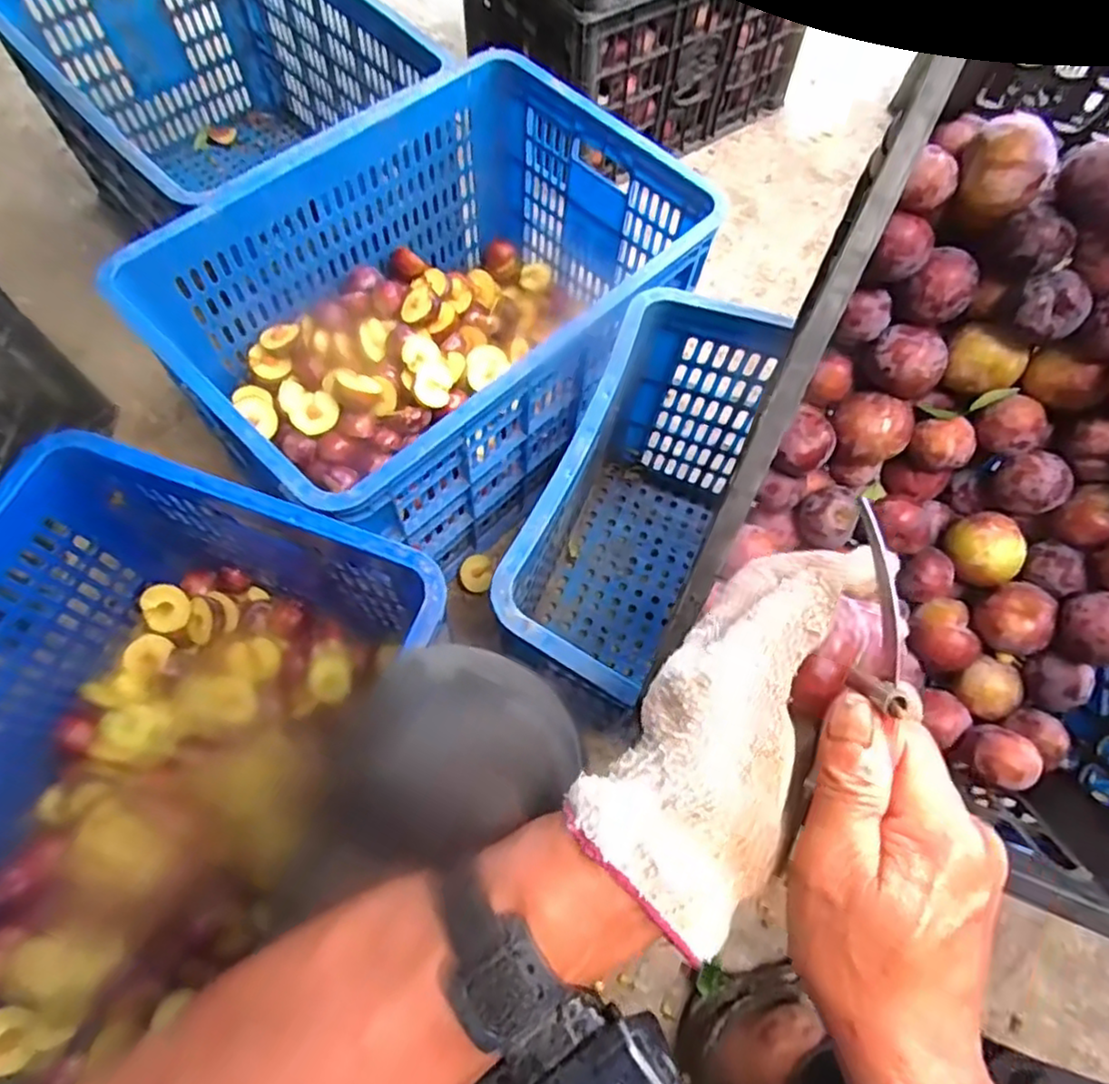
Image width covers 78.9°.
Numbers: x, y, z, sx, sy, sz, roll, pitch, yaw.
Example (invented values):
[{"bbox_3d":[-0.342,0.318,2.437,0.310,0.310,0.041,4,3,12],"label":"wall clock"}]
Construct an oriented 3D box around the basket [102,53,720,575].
[{"bbox_3d":[-0.134,-0.259,0.790,0.392,0.255,0.532,41,68,16],"label":"basket"}]

